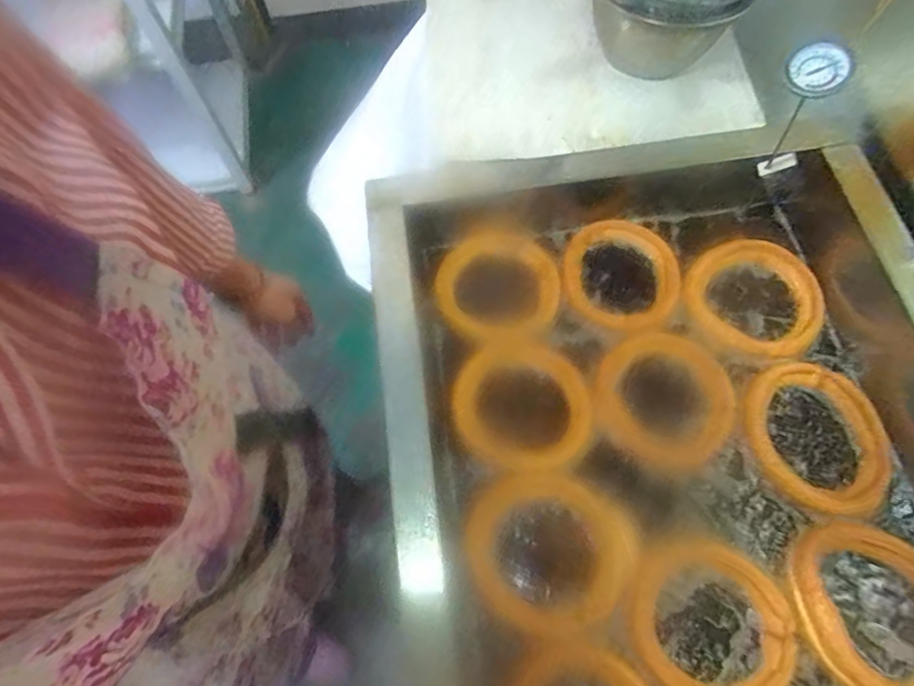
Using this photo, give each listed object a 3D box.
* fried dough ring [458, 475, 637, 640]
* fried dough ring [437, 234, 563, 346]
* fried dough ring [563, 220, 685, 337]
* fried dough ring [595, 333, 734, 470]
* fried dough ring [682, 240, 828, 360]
[{"bbox_3d":[0.089,0.206,0.558,0.161,0.017,0.145,27,69,13],"label":"fried dough ring"},{"bbox_3d":[0.053,-0.071,0.681,0.153,0.014,0.142,-1,66,2],"label":"fried dough ring"},{"bbox_3d":[0.199,-0.084,0.680,0.143,0.014,0.132,-1,66,2],"label":"fried dough ring"},{"bbox_3d":[0.230,0.061,0.625,0.145,0.013,0.146,-1,66,2],"label":"fried dough ring"},{"bbox_3d":[0.353,-0.057,0.659,0.151,0.014,0.140,-1,66,2],"label":"fried dough ring"}]

